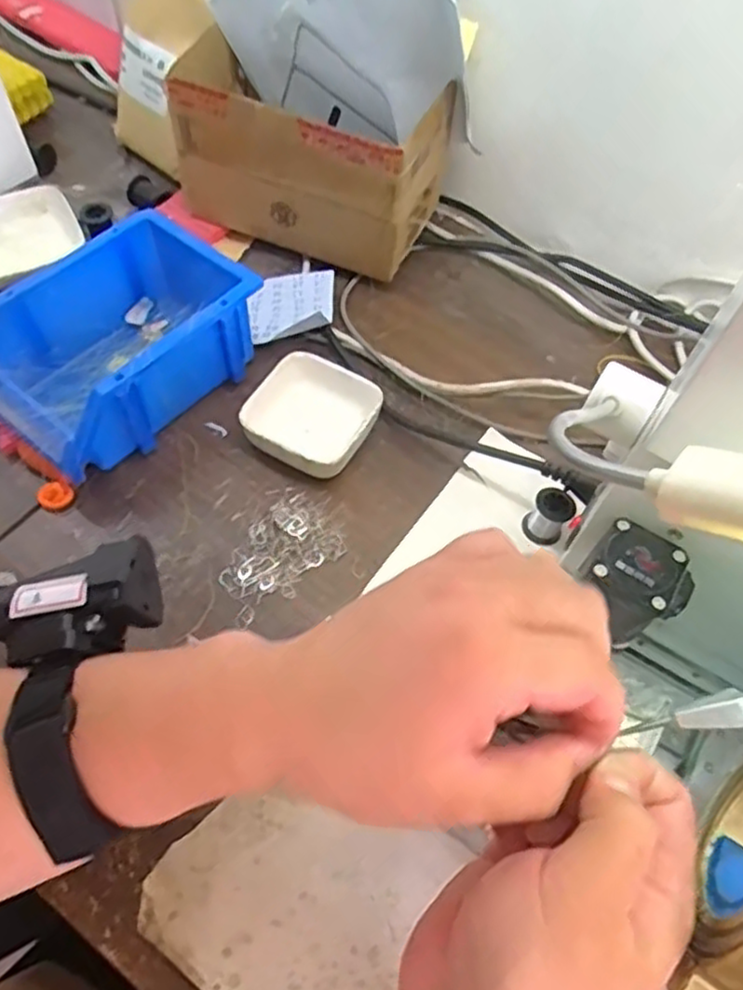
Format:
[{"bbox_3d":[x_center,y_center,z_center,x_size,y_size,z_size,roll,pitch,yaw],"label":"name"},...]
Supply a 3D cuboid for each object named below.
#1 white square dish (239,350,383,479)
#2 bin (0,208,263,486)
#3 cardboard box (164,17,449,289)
[{"bbox_3d":[-0.042,-0.056,0.505,0.084,0.031,0.090,30,62,14],"label":"white square dish"},{"bbox_3d":[-0.177,-0.111,0.512,0.125,0.084,0.197,36,63,17],"label":"bin"},{"bbox_3d":[-0.048,-0.278,0.589,0.203,0.132,0.108,21,60,9],"label":"cardboard box"}]

